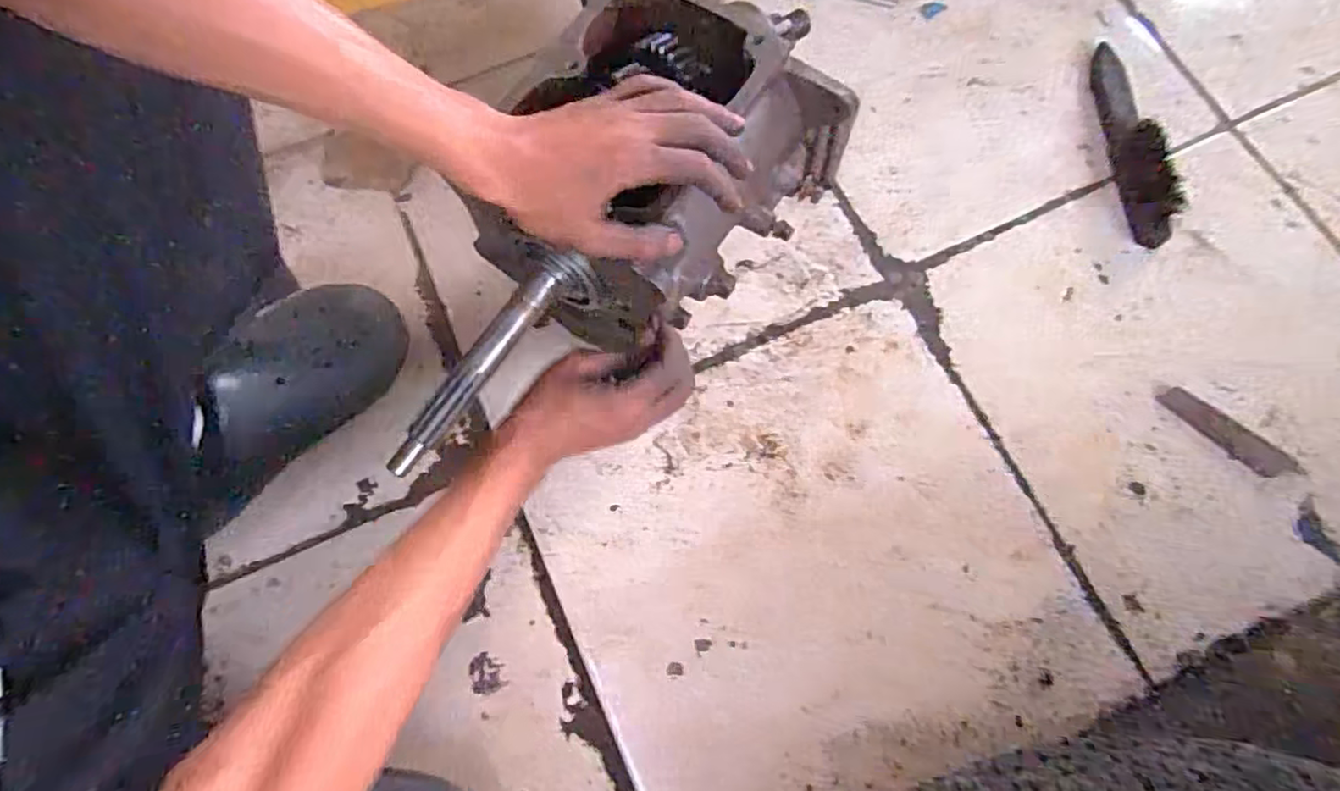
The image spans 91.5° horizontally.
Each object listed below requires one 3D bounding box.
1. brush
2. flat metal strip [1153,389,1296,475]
[{"bbox_3d":[0.459,-0.262,0.649,0.035,0.041,0.236,-2,73,1],"label":"brush"},{"bbox_3d":[0.490,0.033,0.576,0.113,0.005,0.029,40,78,12],"label":"flat metal strip"}]

